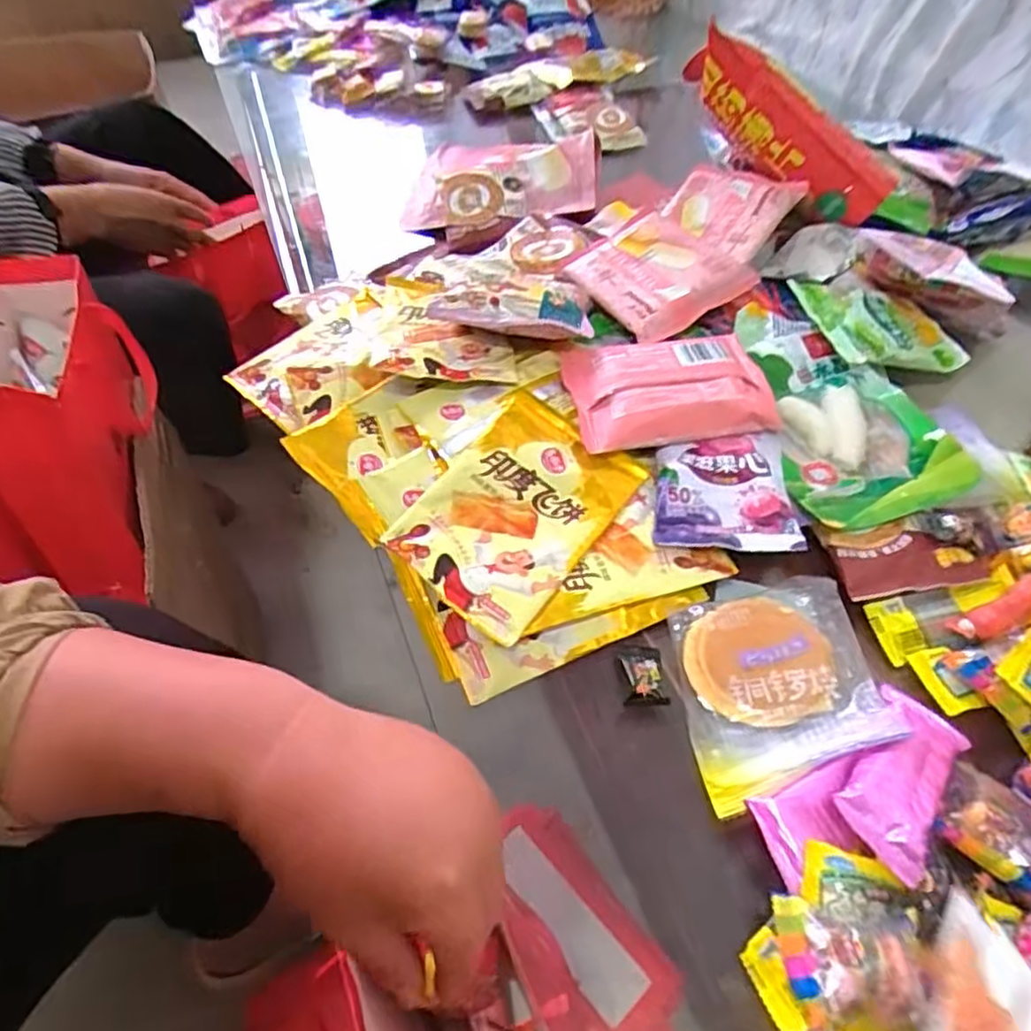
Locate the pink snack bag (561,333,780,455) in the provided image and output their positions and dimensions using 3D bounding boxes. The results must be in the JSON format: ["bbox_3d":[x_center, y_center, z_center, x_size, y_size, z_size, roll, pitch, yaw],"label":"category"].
[{"bbox_3d":[0.109,-0.093,0.472,0.137,0.023,0.101,-4,51,-4],"label":"pink snack bag"}]

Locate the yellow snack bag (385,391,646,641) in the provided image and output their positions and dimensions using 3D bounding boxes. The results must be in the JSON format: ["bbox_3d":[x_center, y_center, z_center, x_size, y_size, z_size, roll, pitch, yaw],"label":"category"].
[{"bbox_3d":[0.001,-0.005,0.424,0.104,0.024,0.148,32,57,23],"label":"yellow snack bag"}]

